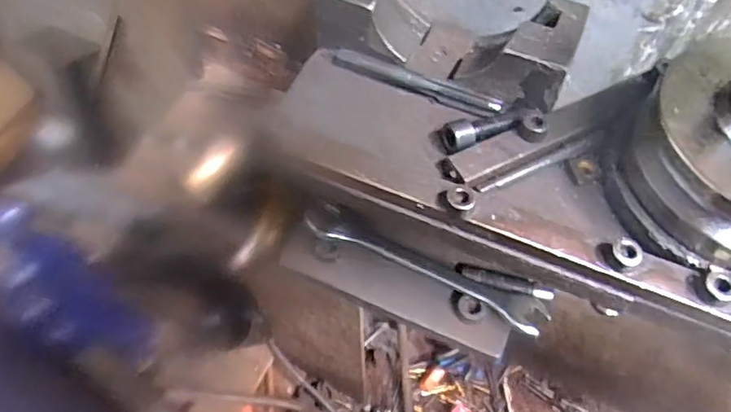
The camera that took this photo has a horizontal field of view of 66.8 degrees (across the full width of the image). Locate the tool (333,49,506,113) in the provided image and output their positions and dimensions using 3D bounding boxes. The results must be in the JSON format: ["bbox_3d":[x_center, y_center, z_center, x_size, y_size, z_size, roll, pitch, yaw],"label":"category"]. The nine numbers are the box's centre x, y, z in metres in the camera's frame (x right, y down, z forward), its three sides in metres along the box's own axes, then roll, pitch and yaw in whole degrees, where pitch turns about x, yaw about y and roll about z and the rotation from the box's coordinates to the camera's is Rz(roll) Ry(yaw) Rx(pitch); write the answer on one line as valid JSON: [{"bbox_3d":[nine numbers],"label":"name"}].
[{"bbox_3d":[0.025,-0.063,0.280,0.090,0.007,0.008,21,62,12],"label":"tool"}]

